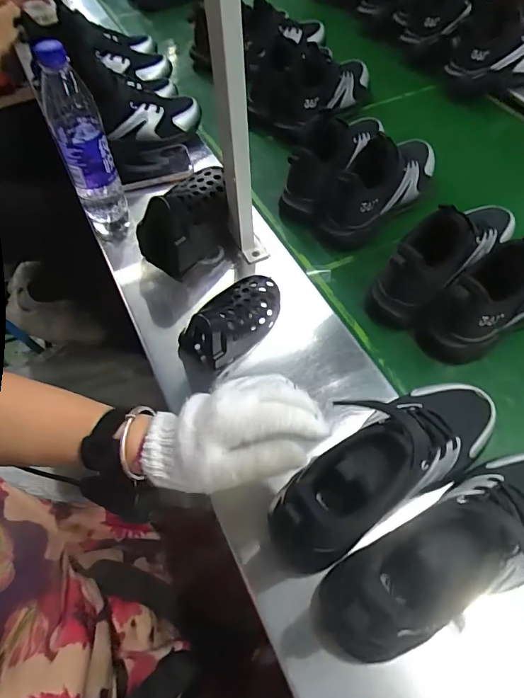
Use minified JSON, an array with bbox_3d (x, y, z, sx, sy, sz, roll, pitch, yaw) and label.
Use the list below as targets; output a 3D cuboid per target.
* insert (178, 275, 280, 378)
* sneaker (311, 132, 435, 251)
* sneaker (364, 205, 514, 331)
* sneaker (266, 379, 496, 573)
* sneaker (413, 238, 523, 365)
[{"bbox_3d":[-0.033,-0.037,0.545,0.071,0.088,0.136,35,65,22],"label":"insert"},{"bbox_3d":[0.184,-0.259,0.671,0.083,0.120,0.238,38,66,24],"label":"sneaker"},{"bbox_3d":[0.246,-0.137,0.581,0.250,0.115,0.076,-39,63,-20],"label":"sneaker"},{"bbox_3d":[0.116,0.096,0.407,0.256,0.092,0.090,-28,60,-15],"label":"sneaker"},{"bbox_3d":[0.305,-0.079,0.535,0.242,0.116,0.082,-29,60,-15],"label":"sneaker"}]

